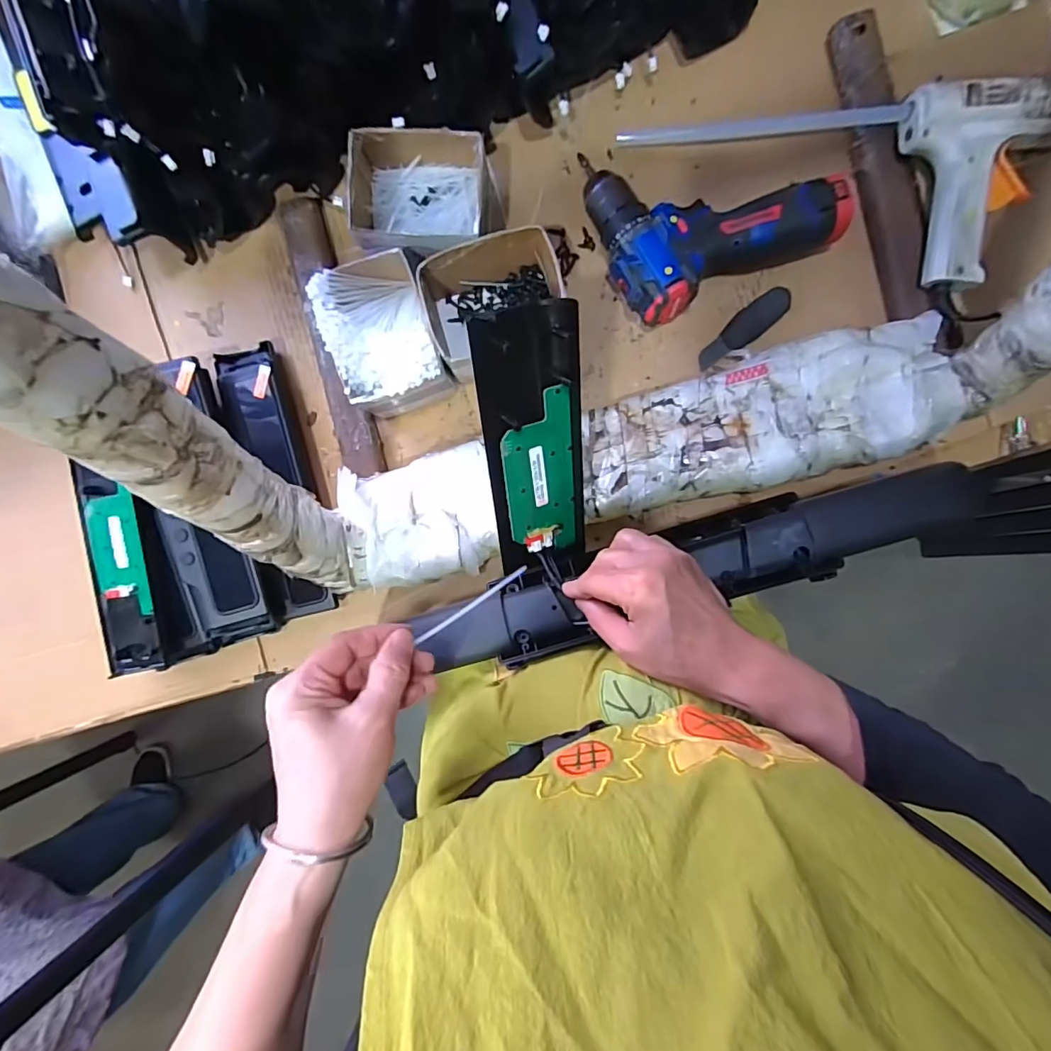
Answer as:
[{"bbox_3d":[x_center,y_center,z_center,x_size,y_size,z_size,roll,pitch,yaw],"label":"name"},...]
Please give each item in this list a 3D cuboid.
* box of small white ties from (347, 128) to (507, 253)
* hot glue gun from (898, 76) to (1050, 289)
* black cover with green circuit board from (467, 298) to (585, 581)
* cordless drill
[{"bbox_3d":[-0.089,-0.295,0.466,0.125,0.077,0.094,1,93,3],"label":"box of small white ties"},{"bbox_3d":[0.429,-0.306,0.449,0.171,0.048,0.160,-11,92,3],"label":"hot glue gun"},{"bbox_3d":[0.008,-0.052,0.359,0.069,0.019,0.196,-19,127,-16],"label":"black cover with green circuit board"},{"bbox_3d":[0.171,-0.290,0.466,0.205,0.056,0.145,-21,91,4],"label":"cordless drill"}]

